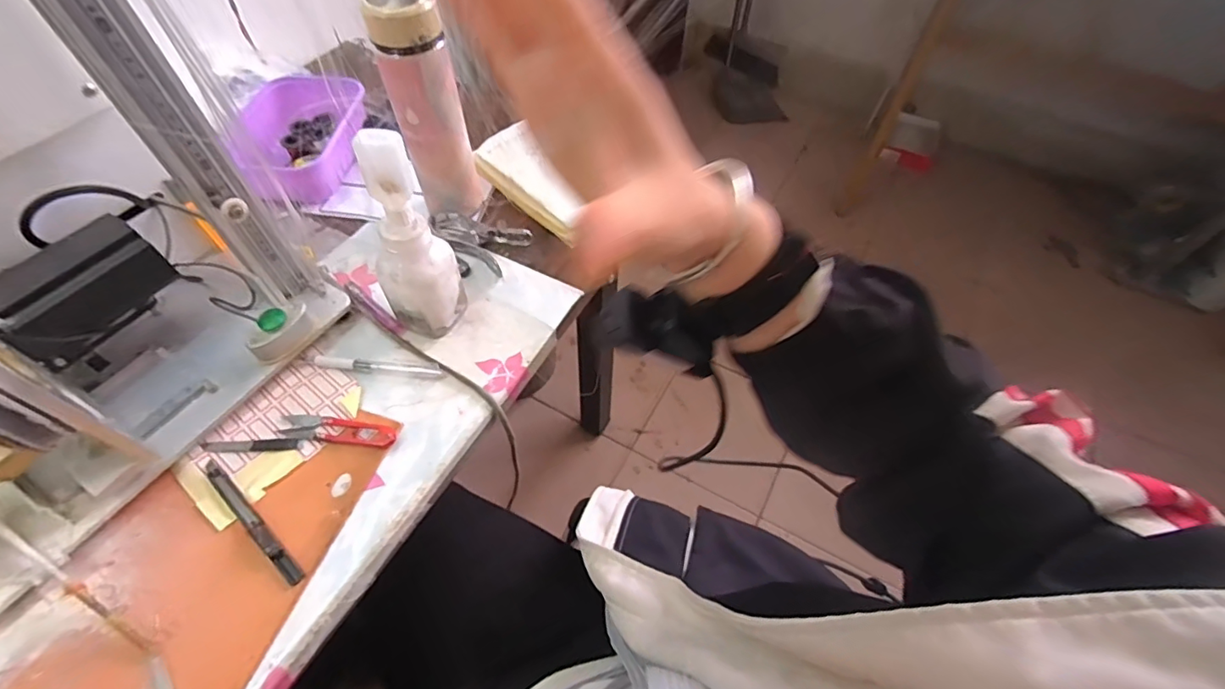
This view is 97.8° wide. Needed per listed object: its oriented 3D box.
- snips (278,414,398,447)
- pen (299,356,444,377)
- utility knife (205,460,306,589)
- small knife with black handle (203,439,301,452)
[{"bbox_3d":[-0.239,0.075,0.464,0.102,0.010,0.022,8,55,4],"label":"snips"},{"bbox_3d":[-0.227,0.021,0.505,0.131,0.008,0.012,3,55,1],"label":"pen"},{"bbox_3d":[-0.288,0.138,0.424,0.136,0.006,0.012,36,62,21],"label":"utility knife"},{"bbox_3d":[-0.312,0.087,0.461,0.081,0.004,0.011,-3,55,-3],"label":"small knife with black handle"}]

